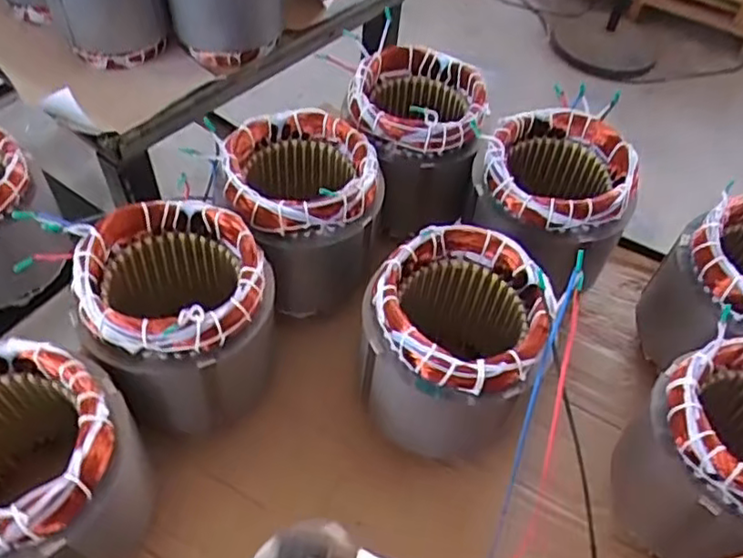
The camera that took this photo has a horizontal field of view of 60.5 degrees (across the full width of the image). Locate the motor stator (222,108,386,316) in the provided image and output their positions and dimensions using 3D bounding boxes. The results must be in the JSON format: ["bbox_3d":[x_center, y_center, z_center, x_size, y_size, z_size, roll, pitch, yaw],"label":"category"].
[{"bbox_3d":[-0.065,-0.051,0.642,0.141,0.191,0.141,-8,54,-10],"label":"motor stator"}]

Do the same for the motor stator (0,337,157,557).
[{"bbox_3d":[-0.237,0.141,0.449,0.135,0.160,0.138,2,53,-3],"label":"motor stator"}]

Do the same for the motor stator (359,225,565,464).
[{"bbox_3d":[0.067,0.060,0.554,0.139,0.174,0.132,2,53,-3],"label":"motor stator"}]

